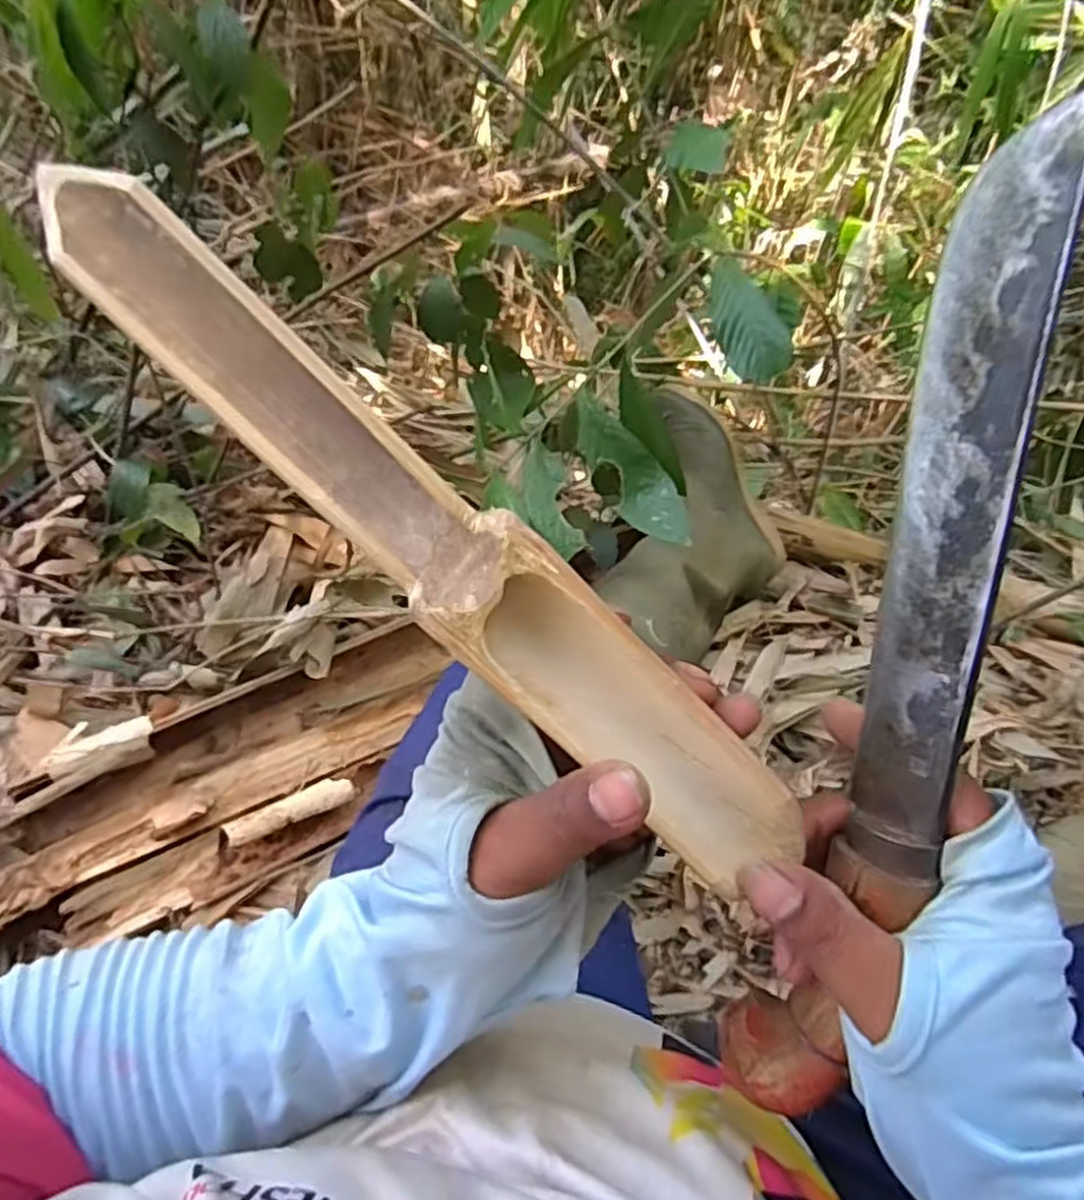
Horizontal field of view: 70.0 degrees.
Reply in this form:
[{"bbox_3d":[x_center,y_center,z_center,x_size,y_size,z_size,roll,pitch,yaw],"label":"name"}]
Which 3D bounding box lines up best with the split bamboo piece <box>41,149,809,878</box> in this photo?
[{"bbox_3d":[-0.027,-0.012,0.226,0.281,0.024,0.035,43,69,-8],"label":"split bamboo piece"}]

